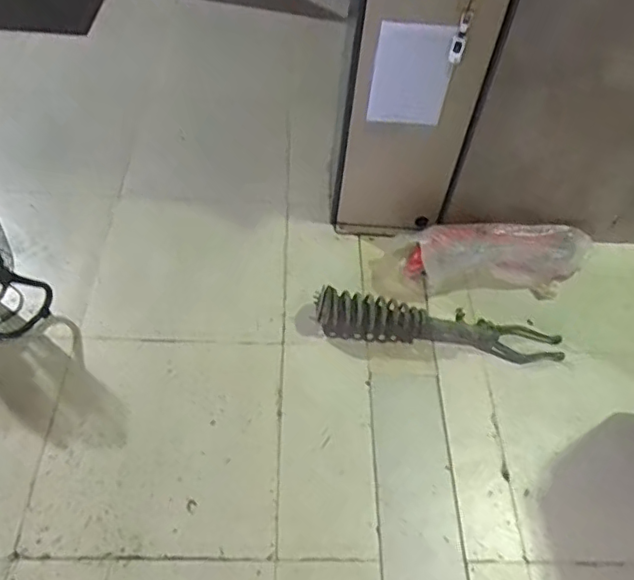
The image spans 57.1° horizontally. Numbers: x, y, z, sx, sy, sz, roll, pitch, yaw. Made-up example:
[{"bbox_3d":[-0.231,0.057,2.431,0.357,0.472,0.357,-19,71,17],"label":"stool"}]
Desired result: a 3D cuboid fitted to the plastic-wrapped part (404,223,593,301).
[{"bbox_3d":[0.581,-0.121,1.844,0.573,0.138,0.249,2,52,-3],"label":"plastic-wrapped part"}]

